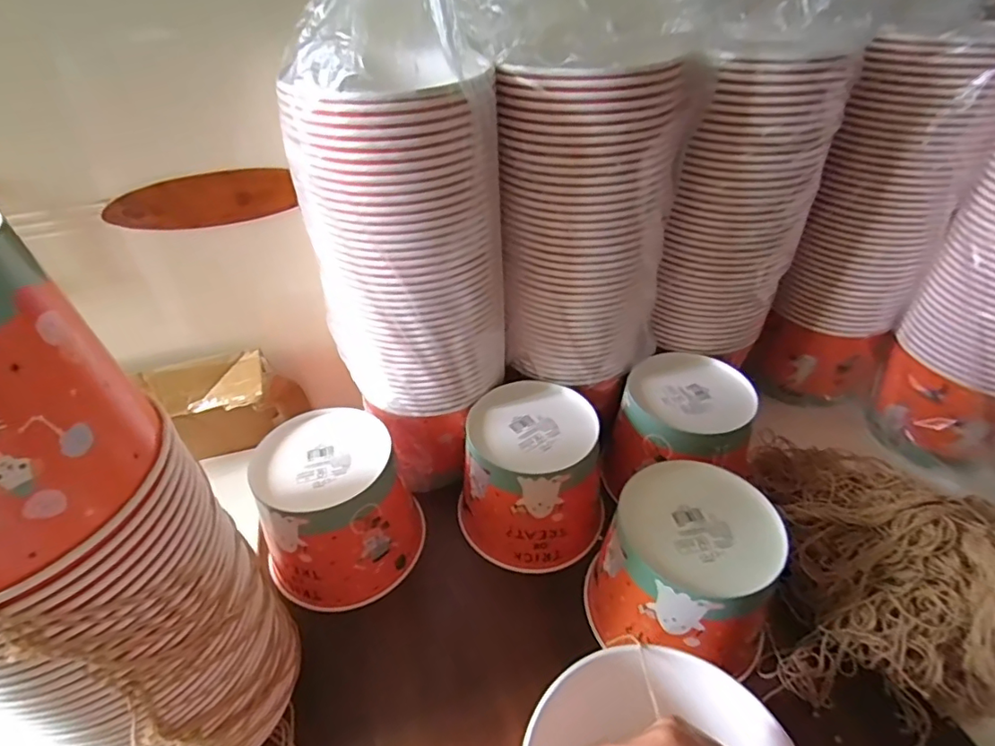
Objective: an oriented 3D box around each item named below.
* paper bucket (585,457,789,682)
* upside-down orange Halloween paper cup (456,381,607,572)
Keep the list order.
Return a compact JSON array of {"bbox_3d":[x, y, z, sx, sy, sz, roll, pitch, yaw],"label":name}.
[{"bbox_3d":[0.157,0.171,0.466,0.137,0.131,0.135,-1,40,1],"label":"paper bucket"},{"bbox_3d":[0.035,0.105,0.558,0.144,0.134,0.149,1,40,4],"label":"upside-down orange Halloween paper cup"}]

